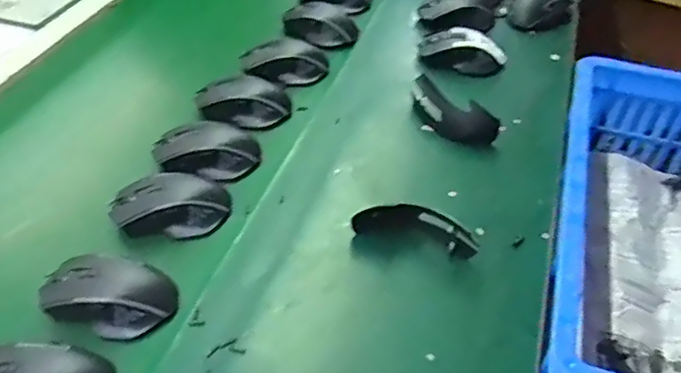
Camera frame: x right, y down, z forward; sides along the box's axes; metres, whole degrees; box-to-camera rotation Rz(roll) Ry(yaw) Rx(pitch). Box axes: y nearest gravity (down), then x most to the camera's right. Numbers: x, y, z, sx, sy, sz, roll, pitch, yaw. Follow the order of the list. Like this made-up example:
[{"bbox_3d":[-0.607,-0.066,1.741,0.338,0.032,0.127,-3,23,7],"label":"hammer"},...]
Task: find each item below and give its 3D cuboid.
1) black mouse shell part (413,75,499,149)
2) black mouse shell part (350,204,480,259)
[{"bbox_3d":[0.132,-0.086,0.732,0.120,0.050,0.038,30,51,24],"label":"black mouse shell part"},{"bbox_3d":[0.073,0.040,0.591,0.121,0.045,0.032,10,45,7],"label":"black mouse shell part"}]

